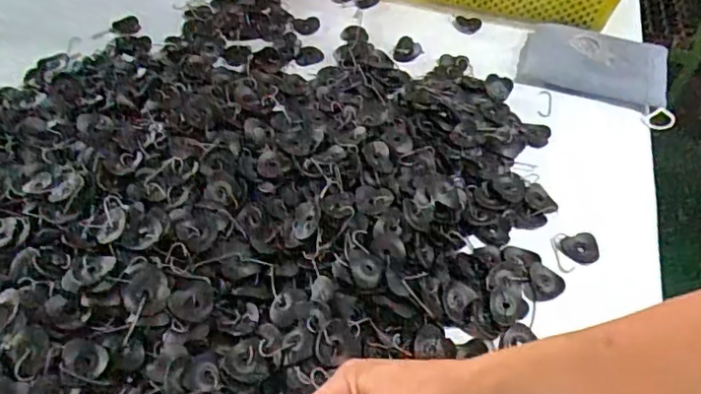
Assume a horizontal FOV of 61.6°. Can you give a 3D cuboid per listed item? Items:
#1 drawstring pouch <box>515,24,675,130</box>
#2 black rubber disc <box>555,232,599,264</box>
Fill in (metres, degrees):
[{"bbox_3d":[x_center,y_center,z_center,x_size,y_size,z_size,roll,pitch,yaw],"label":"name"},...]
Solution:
[{"bbox_3d":[0.304,-0.163,0.723,0.177,0.028,0.121,16,51,12],"label":"drawstring pouch"},{"bbox_3d":[0.223,0.050,0.568,0.039,0.008,0.034,-13,51,-12],"label":"black rubber disc"}]

